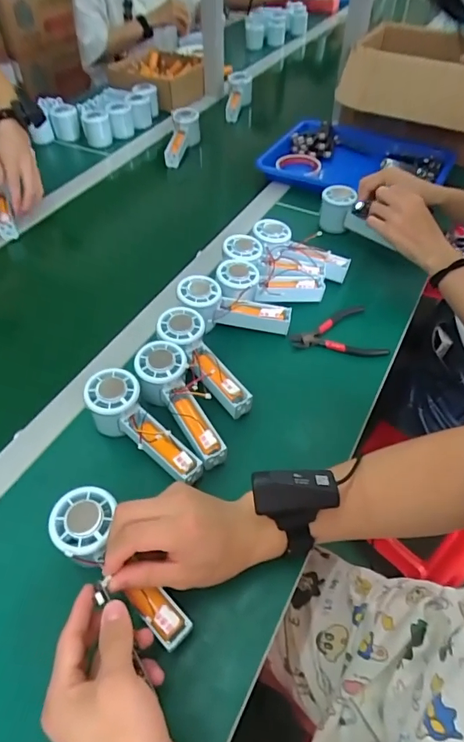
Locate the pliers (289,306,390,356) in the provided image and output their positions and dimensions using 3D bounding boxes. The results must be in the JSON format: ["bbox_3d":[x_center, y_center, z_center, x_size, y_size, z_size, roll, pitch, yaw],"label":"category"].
[{"bbox_3d":[0.138,-0.045,0.601,0.115,0.010,0.086,-11,51,-10],"label":"pliers"}]

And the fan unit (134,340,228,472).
[{"bbox_3d":[-0.057,0.033,0.491,0.057,0.035,0.153,-26,69,-21],"label":"fan unit"}]

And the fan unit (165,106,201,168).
[{"bbox_3d":[-0.104,-0.478,0.944,0.057,0.059,0.133,13,74,10],"label":"fan unit"}]

